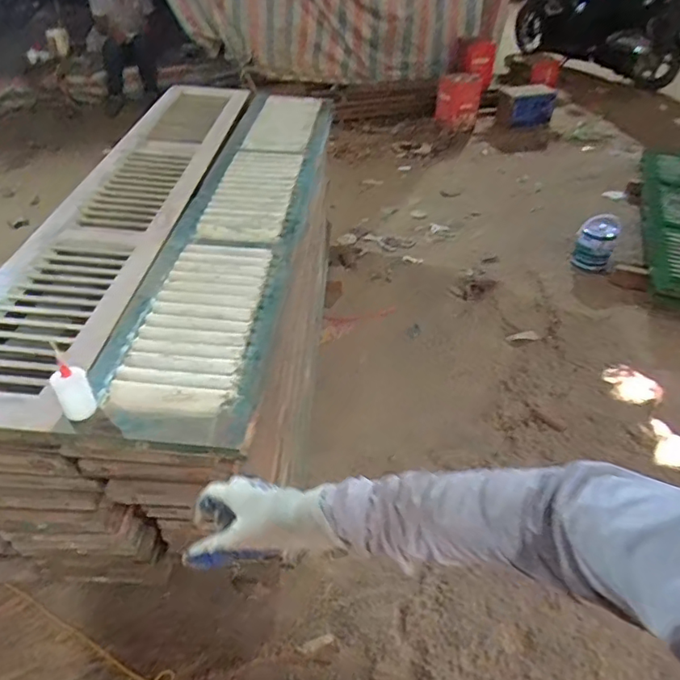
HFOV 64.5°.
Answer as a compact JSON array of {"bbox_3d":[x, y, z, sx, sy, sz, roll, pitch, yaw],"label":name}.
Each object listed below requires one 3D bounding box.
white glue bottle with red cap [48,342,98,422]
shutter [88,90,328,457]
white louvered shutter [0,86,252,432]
[{"bbox_3d":[-0.458,0.080,0.919,0.057,0.135,0.056,-25,46,-28],"label":"white glue bottle with red cap"},{"bbox_3d":[-0.273,-0.433,1.620,0.326,0.056,1.844,2,39,2],"label":"shutter"},{"bbox_3d":[-0.615,-0.497,1.660,0.400,0.052,1.937,1,39,1],"label":"white louvered shutter"}]

